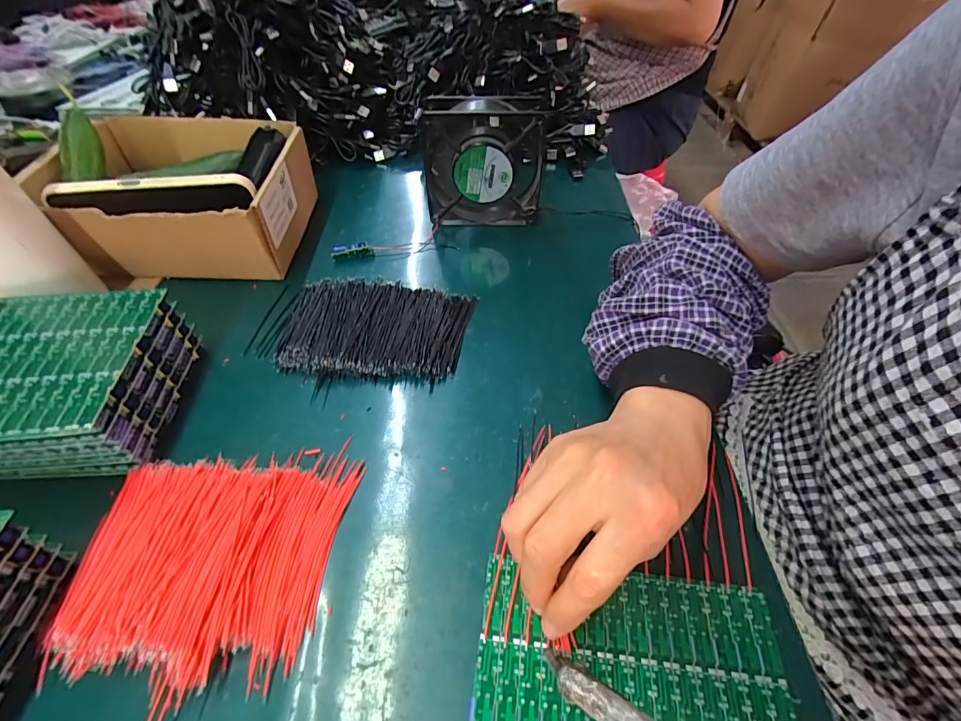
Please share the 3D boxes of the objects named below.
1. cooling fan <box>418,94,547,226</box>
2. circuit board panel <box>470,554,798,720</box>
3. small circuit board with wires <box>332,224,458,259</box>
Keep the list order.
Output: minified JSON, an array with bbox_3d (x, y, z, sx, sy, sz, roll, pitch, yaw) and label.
[{"bbox_3d":[0.004,-0.204,0.462,0.122,0.126,0.046,3,49,2],"label":"cooling fan"},{"bbox_3d":[0.071,0.168,0.205,0.148,0.004,0.123,5,50,7],"label":"circuit board panel"},{"bbox_3d":[-0.092,-0.123,0.467,0.127,0.013,0.037,-19,52,-16],"label":"small circuit board with wires"}]

